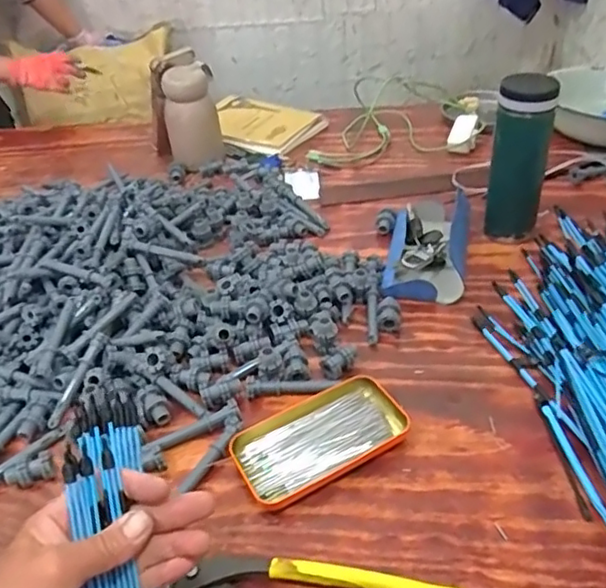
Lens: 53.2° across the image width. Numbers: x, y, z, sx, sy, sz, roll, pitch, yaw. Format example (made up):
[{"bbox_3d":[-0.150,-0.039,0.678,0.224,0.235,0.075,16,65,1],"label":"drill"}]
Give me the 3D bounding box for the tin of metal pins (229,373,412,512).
[{"bbox_3d":[0.017,0.121,0.511,0.145,0.018,0.075,-22,42,-19],"label":"tin of metal pins"}]

